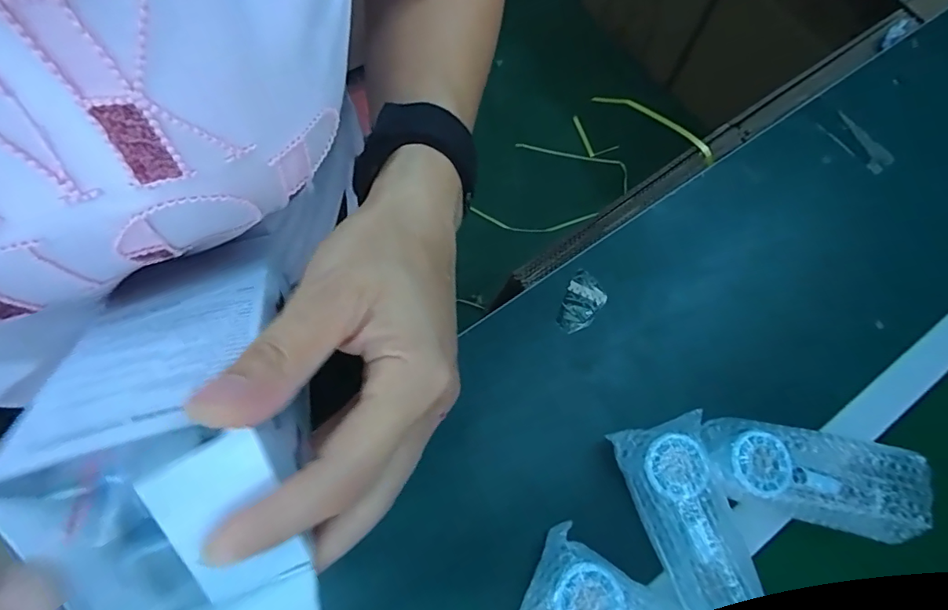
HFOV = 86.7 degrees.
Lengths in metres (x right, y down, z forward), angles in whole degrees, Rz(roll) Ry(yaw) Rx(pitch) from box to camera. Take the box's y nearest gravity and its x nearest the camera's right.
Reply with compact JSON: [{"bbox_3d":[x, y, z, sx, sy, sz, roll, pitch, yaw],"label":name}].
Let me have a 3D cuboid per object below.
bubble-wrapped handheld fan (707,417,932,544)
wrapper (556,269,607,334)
[{"bbox_3d":[0.311,0.159,0.466,0.202,0.047,0.083,14,70,2],"label":"bubble-wrapped handheld fan"},{"bbox_3d":[0.119,-0.001,0.567,0.044,0.012,0.072,35,72,10],"label":"wrapper"}]

